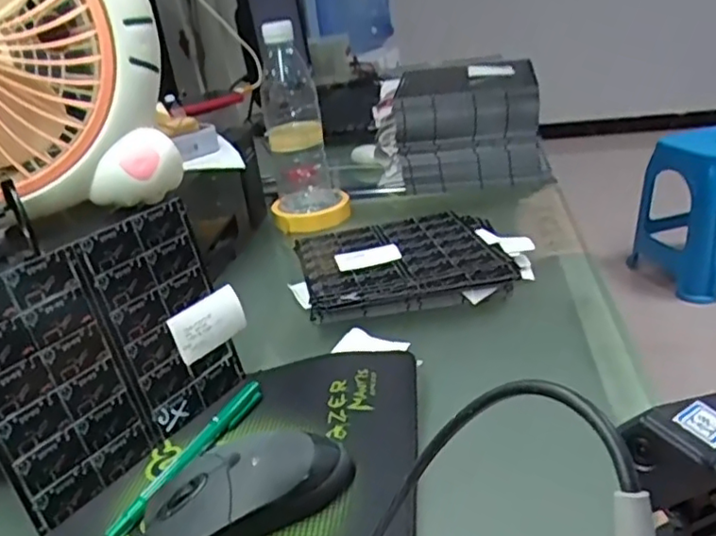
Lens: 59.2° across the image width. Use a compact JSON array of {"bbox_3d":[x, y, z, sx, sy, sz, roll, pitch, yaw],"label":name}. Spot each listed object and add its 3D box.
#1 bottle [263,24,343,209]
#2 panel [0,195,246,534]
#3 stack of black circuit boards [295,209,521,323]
[{"bbox_3d":[-0.078,-0.173,0.737,0.074,0.203,0.060,-9,25,-2],"label":"bottle"},{"bbox_3d":[-0.149,0.051,0.388,0.004,0.143,0.162,0,25,37],"label":"panel"},{"bbox_3d":[0.038,-0.010,0.584,0.177,0.025,0.153,-9,25,-2],"label":"stack of black circuit boards"}]

